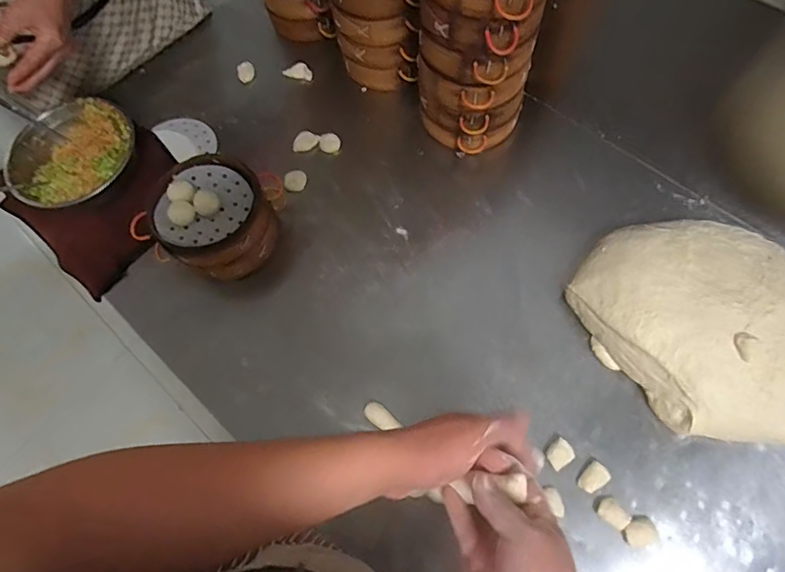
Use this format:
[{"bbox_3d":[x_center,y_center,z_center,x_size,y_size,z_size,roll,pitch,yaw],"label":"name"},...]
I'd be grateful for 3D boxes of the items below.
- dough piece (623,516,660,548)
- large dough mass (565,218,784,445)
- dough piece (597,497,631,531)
[{"bbox_3d":[0.301,0.300,0.607,0.043,0.015,0.032,-17,68,-4],"label":"dough piece"},{"bbox_3d":[0.430,0.046,0.661,0.267,0.101,0.326,-35,70,-10],"label":"large dough mass"},{"bbox_3d":[0.272,0.283,0.613,0.027,0.015,0.036,-40,72,-12],"label":"dough piece"}]

